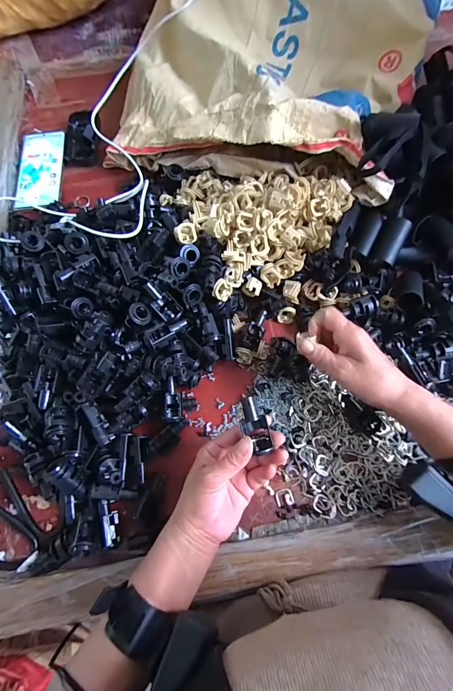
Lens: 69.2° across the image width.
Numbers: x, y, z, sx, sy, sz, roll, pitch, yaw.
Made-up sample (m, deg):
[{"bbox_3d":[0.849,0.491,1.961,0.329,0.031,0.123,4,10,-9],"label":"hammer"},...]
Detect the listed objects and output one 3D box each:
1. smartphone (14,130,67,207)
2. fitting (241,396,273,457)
[{"bbox_3d":[-0.310,-0.298,0.549,0.075,0.012,0.159,-9,70,0],"label":"smartphone"},{"bbox_3d":[0.026,0.073,0.305,0.023,0.016,0.050,-19,91,-6],"label":"fitting"}]

